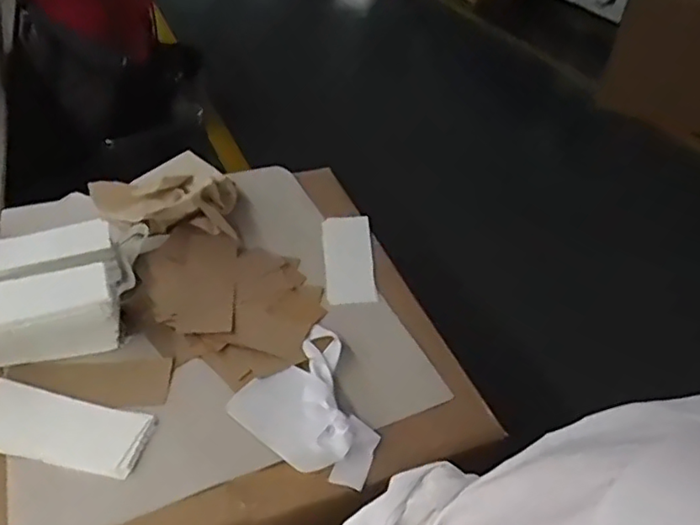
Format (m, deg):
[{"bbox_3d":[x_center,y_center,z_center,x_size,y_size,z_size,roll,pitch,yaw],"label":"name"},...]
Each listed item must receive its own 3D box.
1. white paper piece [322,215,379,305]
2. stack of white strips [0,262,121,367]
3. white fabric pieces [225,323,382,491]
[{"bbox_3d":[-0.002,-0.006,0.714,0.056,0.006,0.144,-6,47,0],"label":"white paper piece"},{"bbox_3d":[-0.298,0.054,0.554,0.159,0.066,0.059,-13,44,-18],"label":"stack of white strips"},{"bbox_3d":[-0.022,0.122,0.536,0.133,0.033,0.122,32,45,27],"label":"white fabric pieces"}]

